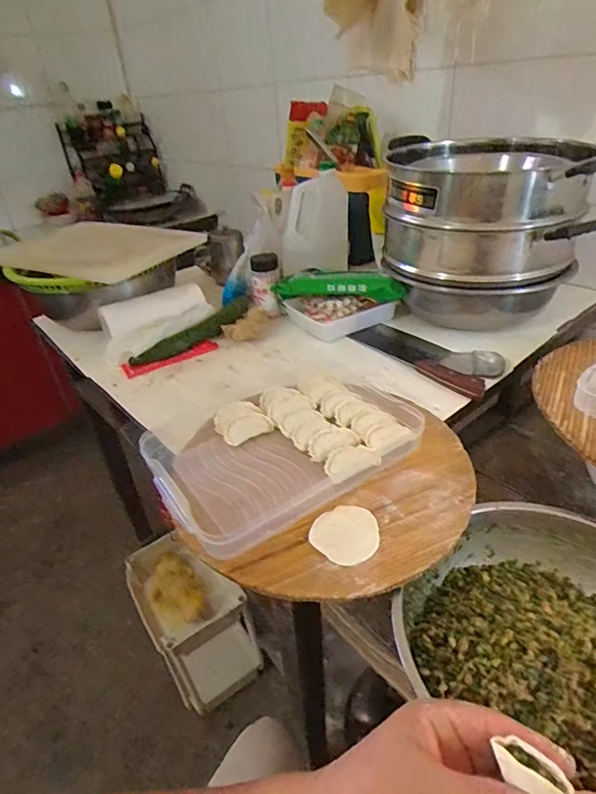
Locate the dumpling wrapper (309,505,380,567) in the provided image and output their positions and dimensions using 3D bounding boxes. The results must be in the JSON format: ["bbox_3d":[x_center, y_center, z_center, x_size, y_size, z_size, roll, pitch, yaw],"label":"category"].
[{"bbox_3d":[0.052,0.141,0.499,0.069,0.004,0.068,-4,34,3],"label":"dumpling wrapper"}]

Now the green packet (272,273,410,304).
[{"bbox_3d":[0.079,-0.197,0.894,0.243,0.056,0.066,-7,34,-2],"label":"green packet"}]

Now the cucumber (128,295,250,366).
[{"bbox_3d":[-0.184,-0.118,0.904,0.045,0.041,0.282,24,44,36],"label":"cucumber"}]

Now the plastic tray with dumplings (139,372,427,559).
[{"bbox_3d":[-0.014,0.056,0.609,0.319,0.035,0.211,-25,39,-27],"label":"plastic tray with dumplings"}]

